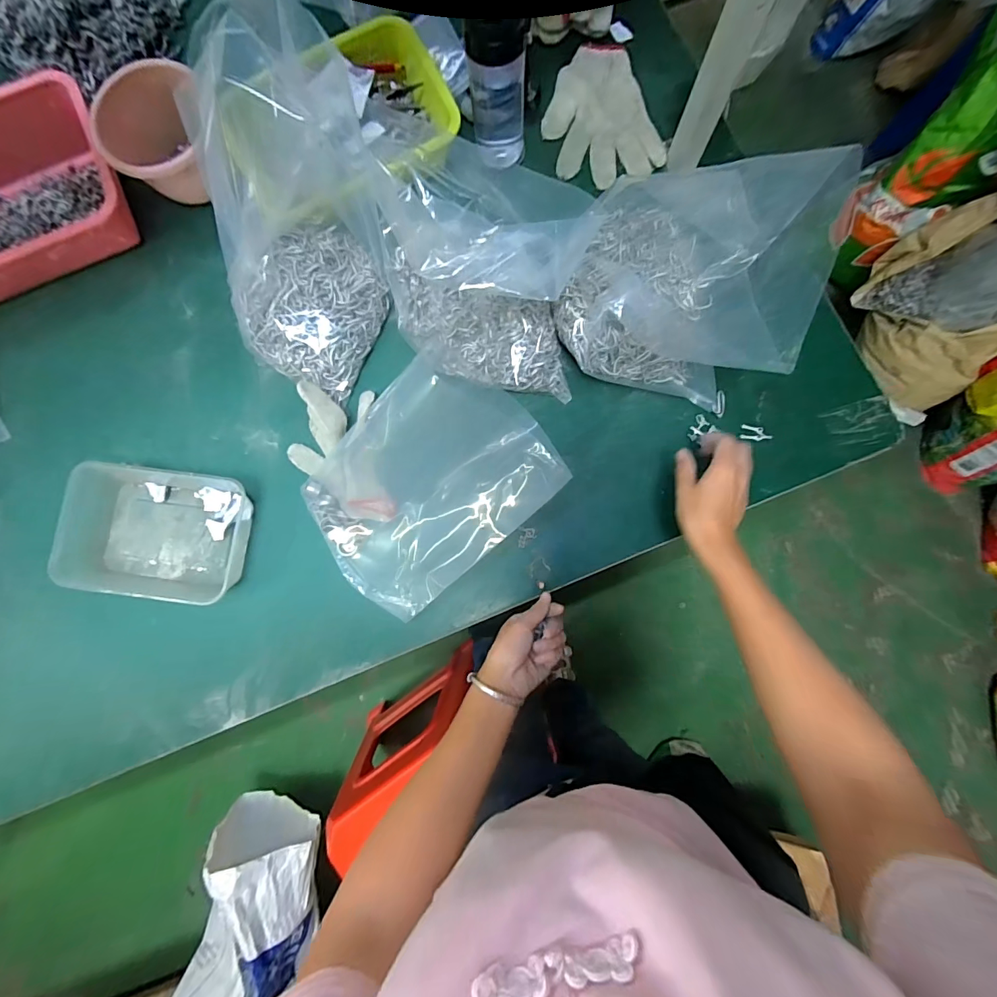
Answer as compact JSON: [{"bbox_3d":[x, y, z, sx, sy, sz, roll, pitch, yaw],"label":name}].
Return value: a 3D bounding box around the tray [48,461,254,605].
[{"bbox_3d":[-0.416,0.042,0.539,0.195,0.053,0.154,10,84,2],"label":"tray"}]

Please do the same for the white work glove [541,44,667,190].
[{"bbox_3d":[0.133,-0.517,0.598,0.140,0.015,0.188,-18,84,-1],"label":"white work glove"}]

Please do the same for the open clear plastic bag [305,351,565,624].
[{"bbox_3d":[-0.091,-0.020,0.491,0.269,0.122,0.224,-42,85,-3],"label":"open clear plastic bag"}]

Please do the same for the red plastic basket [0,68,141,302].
[{"bbox_3d":[-0.644,-0.406,0.579,0.299,0.089,0.242,-25,84,-1],"label":"red plastic basket"}]

